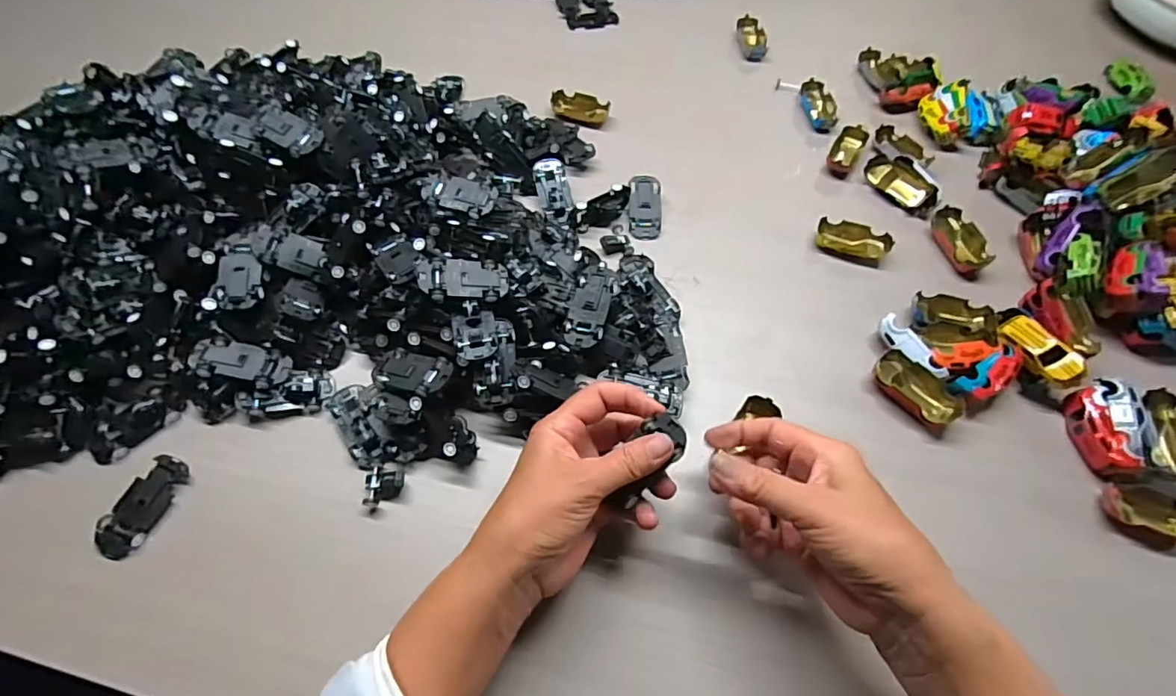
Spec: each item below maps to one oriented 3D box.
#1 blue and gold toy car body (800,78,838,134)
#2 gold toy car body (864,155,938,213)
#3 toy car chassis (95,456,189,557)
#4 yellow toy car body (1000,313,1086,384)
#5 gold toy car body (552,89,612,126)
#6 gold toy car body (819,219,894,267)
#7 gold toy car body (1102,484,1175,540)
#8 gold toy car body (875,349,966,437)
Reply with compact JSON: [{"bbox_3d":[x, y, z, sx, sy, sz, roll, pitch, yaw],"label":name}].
[{"bbox_3d":[0.252,-0.264,0.587,0.030,0.016,0.063,-4,60,-4],"label":"blue and gold toy car body"},{"bbox_3d":[0.305,-0.161,0.524,0.026,0.023,0.072,-26,64,-16],"label":"gold toy car body"},{"bbox_3d":[-0.303,0.107,0.367,0.031,0.012,0.068,25,62,13],"label":"toy car chassis"},{"bbox_3d":[0.346,-0.002,0.411,0.023,0.015,0.059,-20,62,-13],"label":"yellow toy car body"},{"bbox_3d":[-0.009,-0.258,0.582,0.062,0.015,0.032,13,60,6],"label":"gold toy car body"},{"bbox_3d":[0.242,-0.097,0.494,0.063,0.015,0.033,18,61,9],"label":"gold toy car body"},{"bbox_3d":[0.388,0.113,0.370,0.063,0.016,0.030,25,62,13],"label":"gold toy car body"},{"bbox_3d":[0.251,0.033,0.415,0.033,0.020,0.066,-33,66,-19],"label":"gold toy car body"}]

